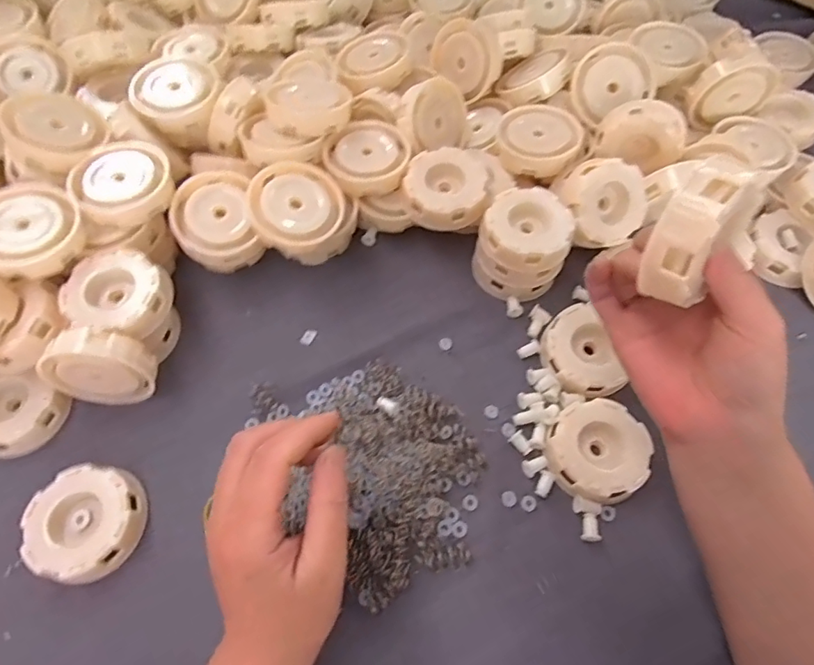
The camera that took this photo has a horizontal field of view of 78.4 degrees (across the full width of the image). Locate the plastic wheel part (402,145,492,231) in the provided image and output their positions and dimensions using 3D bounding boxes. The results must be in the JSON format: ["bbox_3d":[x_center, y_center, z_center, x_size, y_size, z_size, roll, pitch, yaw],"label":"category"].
[{"bbox_3d":[0.032,-0.113,0.391,0.066,0.020,0.066,0,62,0],"label":"plastic wheel part"}]

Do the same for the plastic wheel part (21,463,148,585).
[{"bbox_3d":[-0.200,0.118,0.312,0.063,0.022,0.064,0,62,1],"label":"plastic wheel part"}]

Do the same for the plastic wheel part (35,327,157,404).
[{"bbox_3d":[-0.203,0.023,0.335,0.064,0.064,0.031,6,62,4],"label":"plastic wheel part"}]

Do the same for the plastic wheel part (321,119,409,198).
[{"bbox_3d":[-0.032,-0.141,0.407,0.067,0.025,0.065,-5,62,-3],"label":"plastic wheel part"}]

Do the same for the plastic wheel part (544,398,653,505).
[{"bbox_3d":[0.128,0.076,0.332,0.064,0.021,0.062,0,62,1],"label":"plastic wheel part"}]

